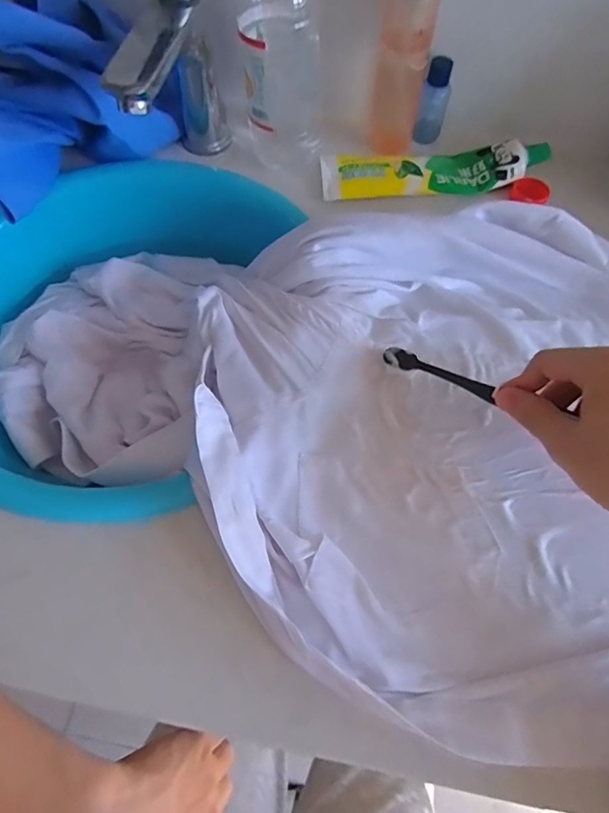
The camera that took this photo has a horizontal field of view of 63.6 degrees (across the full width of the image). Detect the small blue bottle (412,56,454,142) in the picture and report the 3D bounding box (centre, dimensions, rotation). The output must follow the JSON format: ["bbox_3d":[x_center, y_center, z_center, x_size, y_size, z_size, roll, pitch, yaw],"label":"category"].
[{"bbox_3d":[0.122,-0.285,0.465,0.025,0.070,0.022,17,63,9],"label":"small blue bottle"}]

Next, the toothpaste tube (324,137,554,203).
[{"bbox_3d":[0.119,-0.221,0.453,0.204,0.028,0.051,-6,62,-4],"label":"toothpaste tube"}]

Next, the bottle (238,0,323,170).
[{"bbox_3d":[-0.020,-0.304,0.396,0.069,0.216,0.056,0,61,0],"label":"bottle"}]

